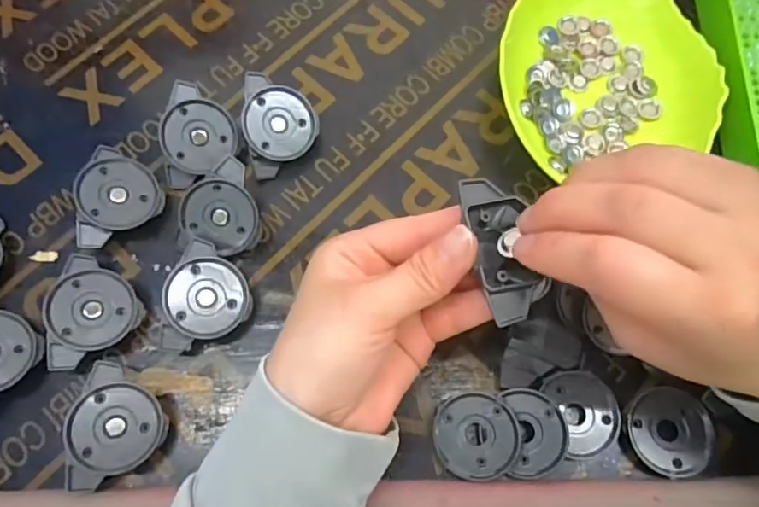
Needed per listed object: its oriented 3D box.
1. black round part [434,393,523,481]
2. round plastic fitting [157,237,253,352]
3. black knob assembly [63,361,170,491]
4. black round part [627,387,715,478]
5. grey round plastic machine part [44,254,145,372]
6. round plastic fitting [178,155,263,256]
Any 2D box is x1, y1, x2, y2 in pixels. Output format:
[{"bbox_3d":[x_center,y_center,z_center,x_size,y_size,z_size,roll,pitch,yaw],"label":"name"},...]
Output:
[{"bbox_3d":[0.049,0.091,0.267,0.040,0.007,0.040,-1,71,2],"label":"black round part"},{"bbox_3d":[-0.094,0.021,0.290,0.045,0.015,0.056,-1,79,-20],"label":"round plastic fitting"},{"bbox_3d":[-0.134,0.088,0.266,0.046,0.015,0.053,33,63,-11],"label":"black knob assembly"},{"bbox_3d":[0.147,0.090,0.271,0.040,0.004,0.042,-1,71,2],"label":"black round part"},{"bbox_3d":[-0.151,0.030,0.287,0.041,0.026,0.059,-4,71,0],"label":"grey round plastic machine part"},{"bbox_3d":[-0.091,-0.023,0.300,0.048,0.012,0.048,0,98,-2],"label":"round plastic fitting"}]

